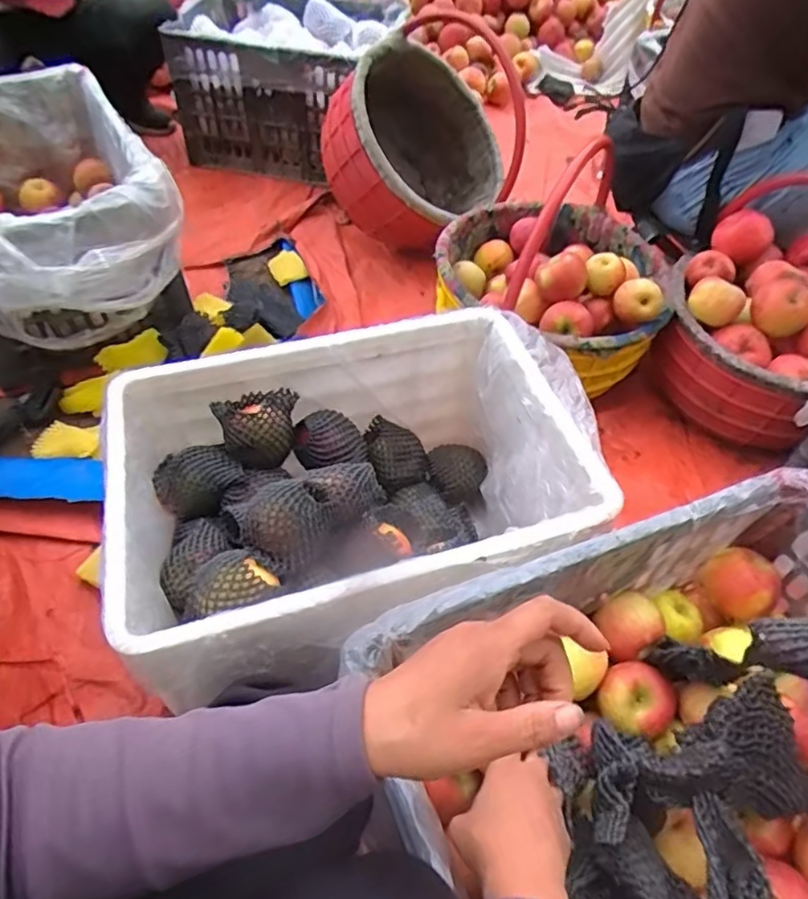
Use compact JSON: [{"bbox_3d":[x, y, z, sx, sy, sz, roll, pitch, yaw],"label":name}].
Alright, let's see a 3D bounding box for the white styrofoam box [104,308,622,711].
[{"bbox_3d":[-0.054,0.067,0.726,0.489,0.230,0.369,-15,53,-12],"label":"white styrofoam box"}]

